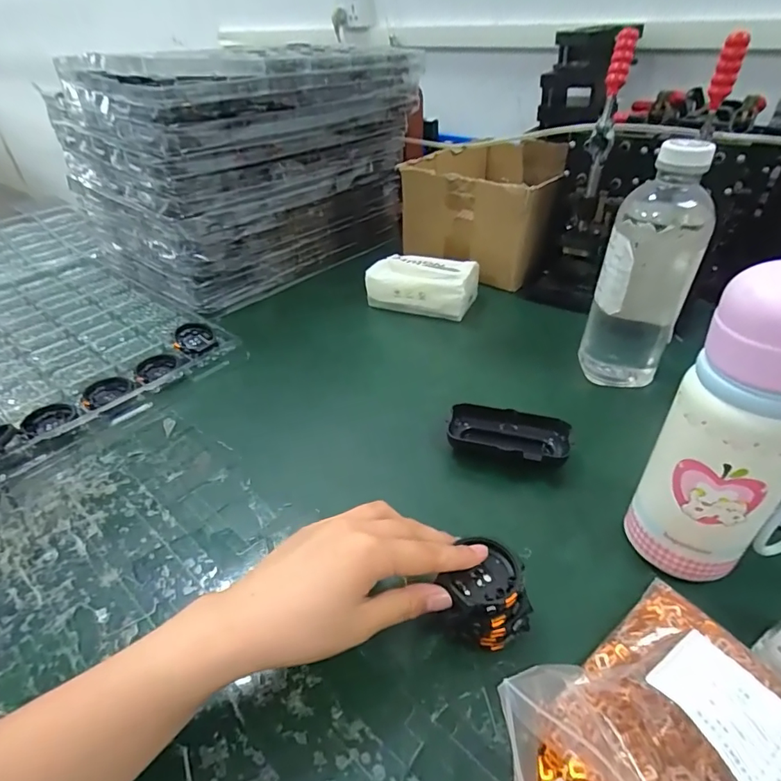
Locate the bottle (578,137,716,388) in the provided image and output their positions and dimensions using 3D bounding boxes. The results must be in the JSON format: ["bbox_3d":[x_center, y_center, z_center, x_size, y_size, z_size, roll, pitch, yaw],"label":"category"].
[{"bbox_3d":[0.247,-0.108,0.457,0.082,0.230,0.072,20,43,25],"label":"bottle"}]

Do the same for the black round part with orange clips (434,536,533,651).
[{"bbox_3d":[0.059,0.130,0.300,0.051,0.040,0.051,-1,38,1],"label":"black round part with orange clips"}]

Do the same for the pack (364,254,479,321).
[{"bbox_3d":[0.046,-0.147,0.658,0.143,0.060,0.082,12,40,18],"label":"pack"}]

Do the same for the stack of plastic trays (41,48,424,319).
[{"bbox_3d":[-0.217,-0.357,0.739,0.292,0.273,0.427,24,44,29],"label":"stack of plastic trays"}]

